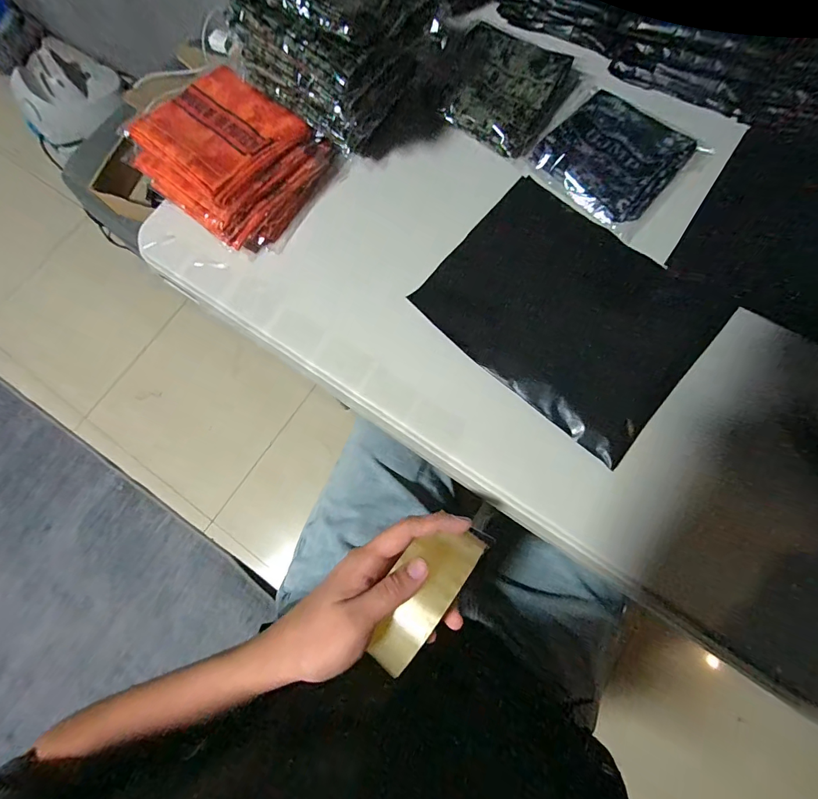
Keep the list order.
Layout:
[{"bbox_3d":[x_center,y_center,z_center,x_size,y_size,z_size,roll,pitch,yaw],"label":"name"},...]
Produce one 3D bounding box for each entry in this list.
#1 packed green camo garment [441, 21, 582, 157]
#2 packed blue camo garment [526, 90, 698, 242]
[{"bbox_3d":[0.099,-0.328,0.431,0.128,0.034,0.138,25,78,9],"label":"packed green camo garment"},{"bbox_3d":[0.208,-0.246,0.415,0.123,0.022,0.131,39,81,12],"label":"packed blue camo garment"}]

